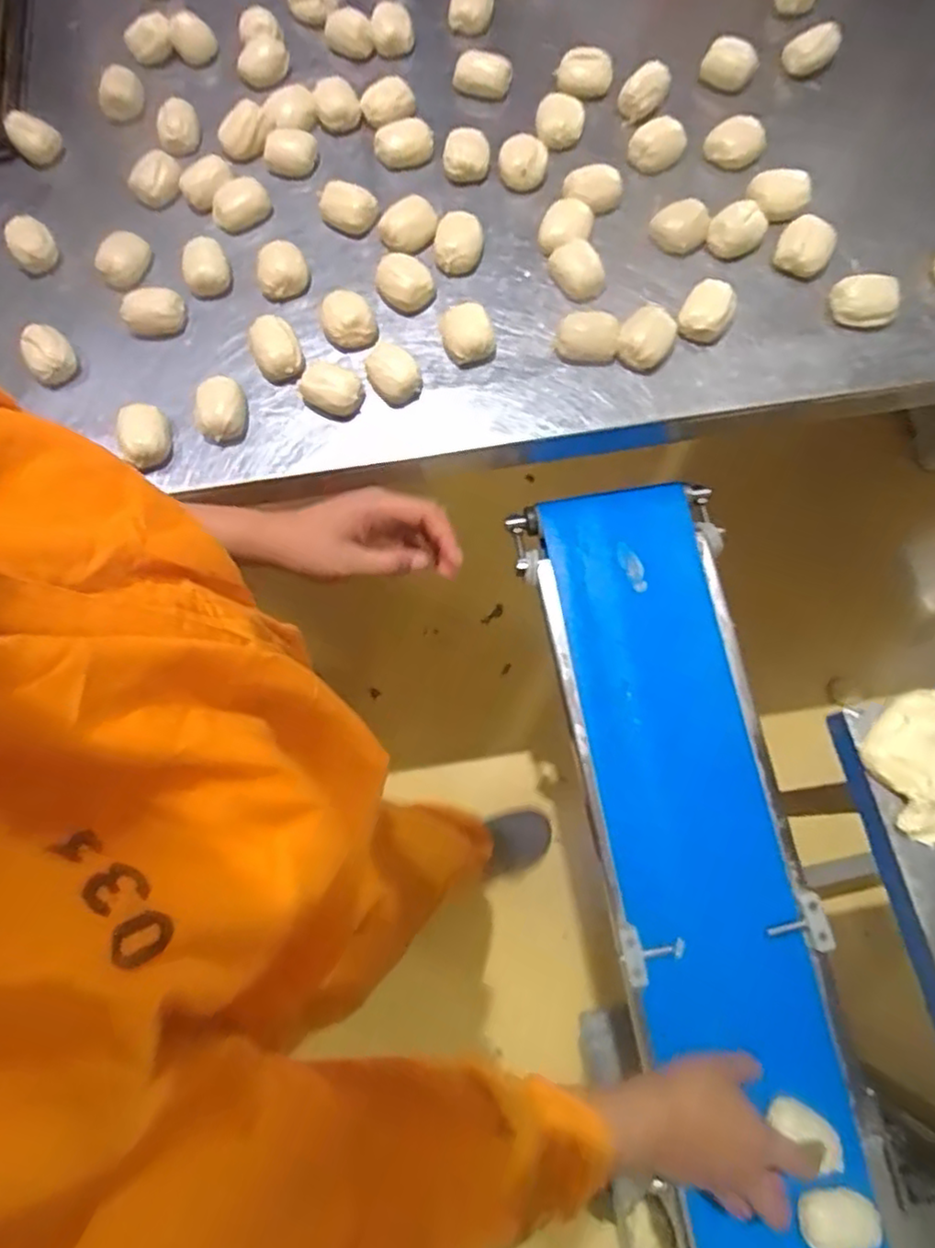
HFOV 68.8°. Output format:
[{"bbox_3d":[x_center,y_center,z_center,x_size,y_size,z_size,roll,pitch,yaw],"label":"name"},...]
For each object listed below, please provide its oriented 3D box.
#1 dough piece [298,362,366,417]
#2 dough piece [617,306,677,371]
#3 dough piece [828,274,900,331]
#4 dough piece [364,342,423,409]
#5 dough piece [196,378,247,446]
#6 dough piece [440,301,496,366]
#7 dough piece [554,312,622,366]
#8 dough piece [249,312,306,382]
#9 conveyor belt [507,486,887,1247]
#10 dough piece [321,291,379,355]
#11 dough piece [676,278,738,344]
[{"bbox_3d":[-0.125,-0.220,0.646,0.055,0.033,0.036,21,76,7],"label":"dough piece"},{"bbox_3d":[0.170,-0.267,0.652,0.050,0.030,0.057,17,75,6],"label":"dough piece"},{"bbox_3d":[0.382,-0.308,0.658,0.056,0.027,0.042,-6,74,0],"label":"dough piece"},{"bbox_3d":[-0.068,-0.237,0.649,0.044,0.033,0.057,-38,76,-9],"label":"dough piece"},{"bbox_3d":[-0.229,-0.199,0.638,0.044,0.044,0.043,0,74,2],"label":"dough piece"},{"bbox_3d":[0.000,-0.278,0.657,0.049,0.036,0.051,0,74,2],"label":"dough piece"},{"bbox_3d":[0.115,-0.273,0.654,0.056,0.027,0.041,12,75,5],"label":"dough piece"},{"bbox_3d":[-0.183,-0.262,0.657,0.040,0.034,0.057,-27,75,-6],"label":"dough piece"},{"bbox_3d":[0.224,0.341,0.633,0.207,0.090,0.980,-7,74,0],"label":"conveyor belt"},{"bbox_3d":[-0.113,-0.292,0.671,0.050,0.037,0.062,-21,75,-4],"label":"dough piece"},{"bbox_3d":[0.231,-0.299,0.656,0.049,0.033,0.061,22,76,8],"label":"dough piece"}]

